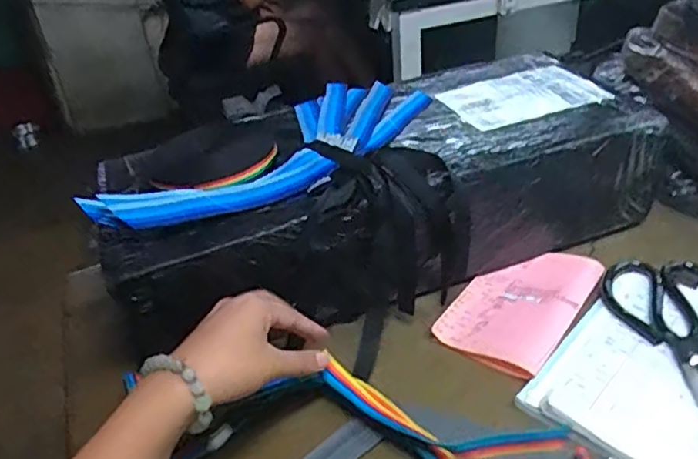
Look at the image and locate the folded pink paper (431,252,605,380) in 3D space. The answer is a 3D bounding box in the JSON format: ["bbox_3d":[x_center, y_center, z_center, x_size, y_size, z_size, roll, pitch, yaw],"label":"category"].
[{"bbox_3d":[0.156,0.062,0.550,0.094,0.012,0.162,21,43,34],"label":"folded pink paper"}]

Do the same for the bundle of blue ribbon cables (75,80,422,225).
[{"bbox_3d":[-0.056,-0.074,0.554,0.146,0.031,0.329,20,42,33],"label":"bundle of blue ribbon cables"}]

